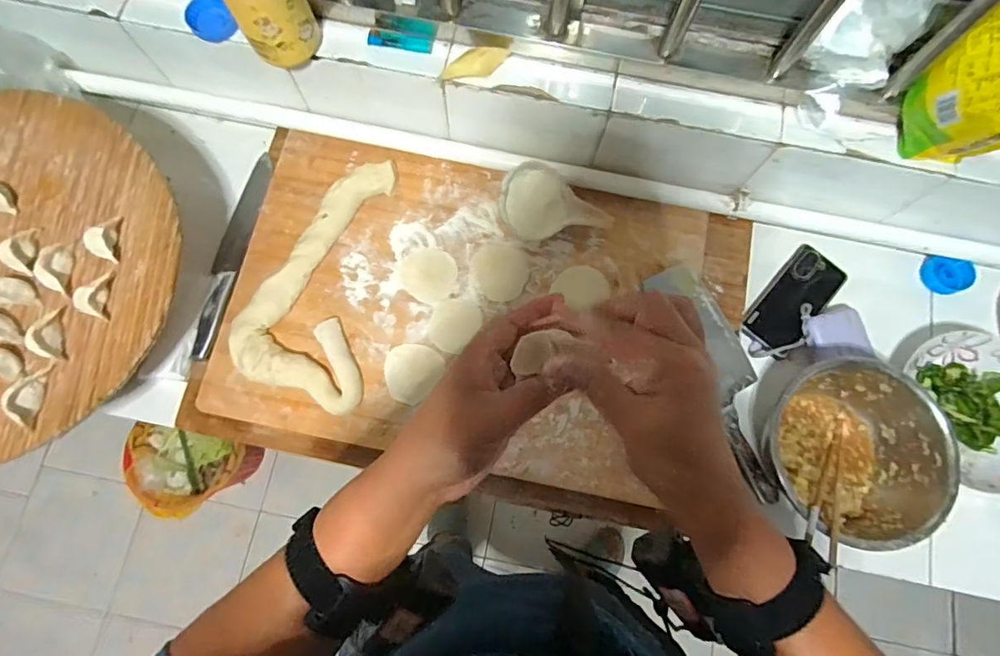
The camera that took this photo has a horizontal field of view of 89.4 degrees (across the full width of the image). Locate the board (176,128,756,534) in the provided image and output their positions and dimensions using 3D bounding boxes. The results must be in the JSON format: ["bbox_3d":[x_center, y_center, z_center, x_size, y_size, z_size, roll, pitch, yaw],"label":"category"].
[{"bbox_3d":[-0.025,-0.011,0.659,0.673,0.043,0.420,13,76,2],"label":"board"}]

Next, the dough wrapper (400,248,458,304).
[{"bbox_3d":[-0.095,-0.072,0.676,0.070,0.010,0.071,0,76,-1],"label":"dough wrapper"}]

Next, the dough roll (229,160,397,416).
[{"bbox_3d":[-0.236,-0.064,0.646,0.154,0.031,0.319,7,76,1],"label":"dough roll"}]

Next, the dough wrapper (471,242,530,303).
[{"bbox_3d":[-0.001,-0.075,0.680,0.076,0.004,0.074,14,90,6],"label":"dough wrapper"}]

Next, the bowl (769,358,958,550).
[{"bbox_3d":[0.418,0.150,0.615,0.196,0.096,0.200,0,76,-1],"label":"bowl"}]

